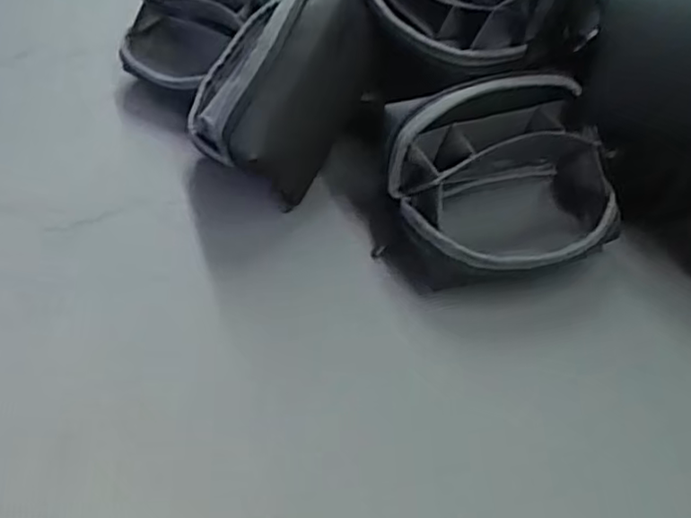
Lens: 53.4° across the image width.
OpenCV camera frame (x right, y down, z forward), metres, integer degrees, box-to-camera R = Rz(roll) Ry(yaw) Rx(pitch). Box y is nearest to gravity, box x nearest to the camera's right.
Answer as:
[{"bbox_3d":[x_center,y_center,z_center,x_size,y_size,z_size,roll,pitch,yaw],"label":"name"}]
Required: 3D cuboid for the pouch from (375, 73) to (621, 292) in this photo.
[{"bbox_3d":[0.117,-0.051,0.520,0.171,0.132,0.124,-9,46,-9],"label":"pouch"}]

